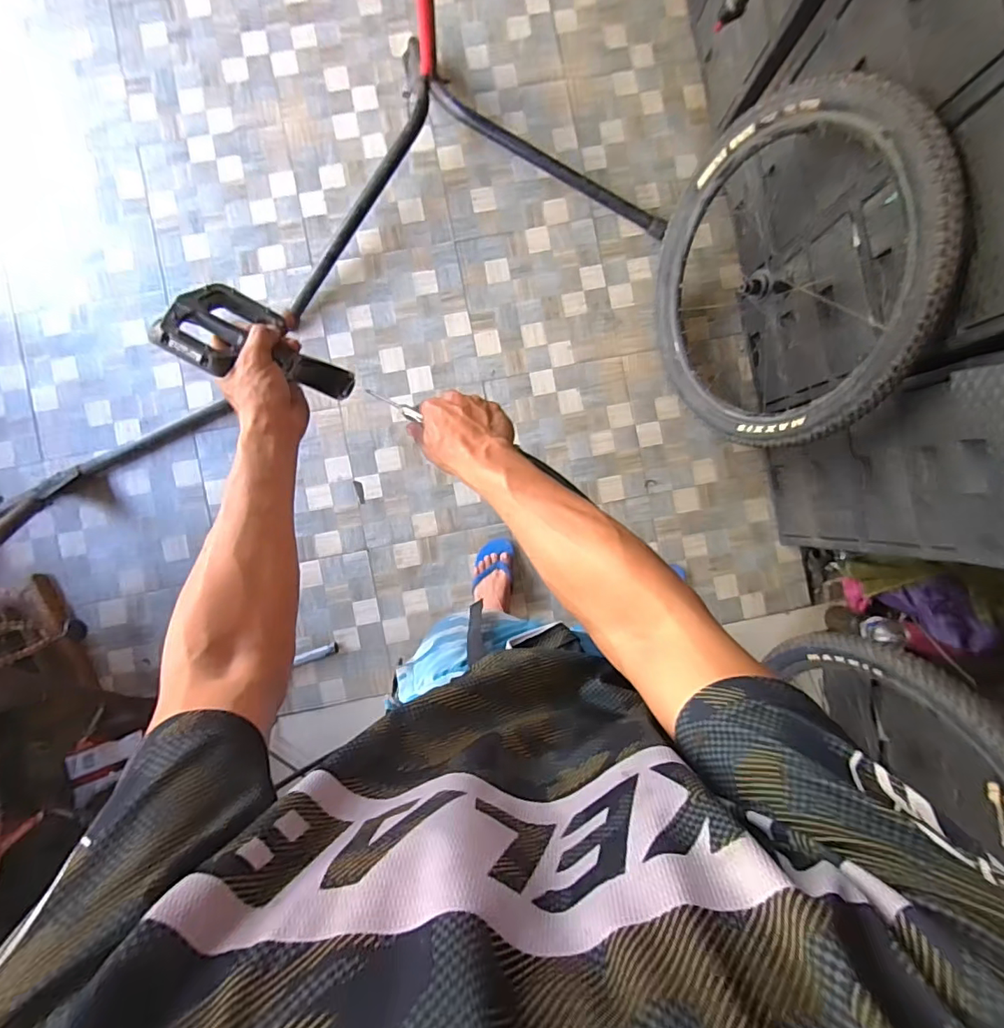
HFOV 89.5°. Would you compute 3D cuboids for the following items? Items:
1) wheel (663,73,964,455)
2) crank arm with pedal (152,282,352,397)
[{"bbox_3d":[0.595,-0.500,1.105,0.096,0.682,0.681,-12,111,-21],"label":"wheel"},{"bbox_3d":[-0.245,-0.186,0.577,0.083,0.247,0.097,5,90,24],"label":"crank arm with pedal"}]

